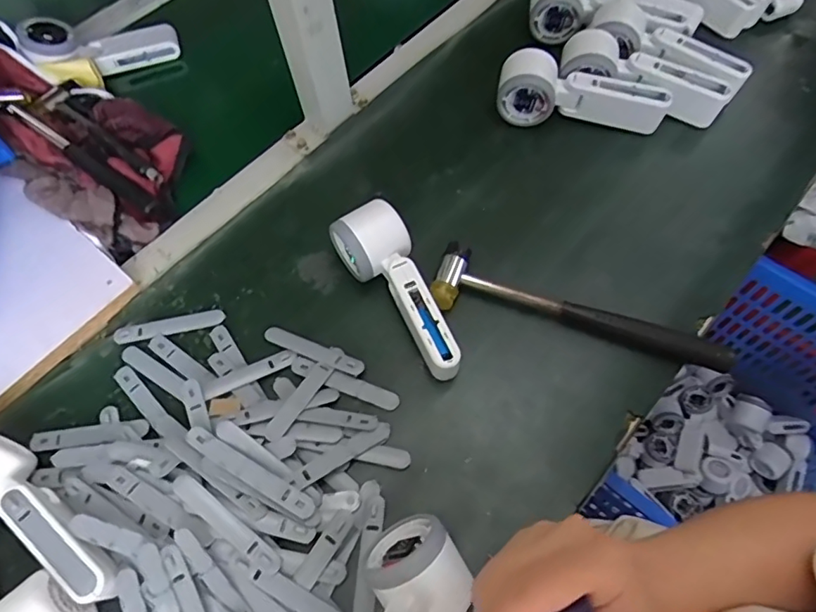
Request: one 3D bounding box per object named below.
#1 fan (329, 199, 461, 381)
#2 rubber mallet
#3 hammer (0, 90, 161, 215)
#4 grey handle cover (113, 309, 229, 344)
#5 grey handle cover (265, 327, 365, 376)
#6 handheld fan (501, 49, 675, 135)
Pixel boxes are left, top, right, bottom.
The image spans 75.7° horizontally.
[{"bbox_3d":[-0.011,-0.009,0.446,0.058,0.058,0.156,-21,66,-9],"label":"fan"},{"bbox_3d":[0.144,0.004,0.447,0.244,0.028,0.052,15,66,8],"label":"rubber mallet"},{"bbox_3d":[-0.348,-0.156,0.526,0.245,0.018,0.049,37,71,16],"label":"hammer"},{"bbox_3d":[-0.212,0.018,0.468,0.094,0.005,0.017,-12,65,-5],"label":"grey handle cover"},{"bbox_3d":[-0.080,0.037,0.443,0.092,0.007,0.015,20,55,18],"label":"grey handle cover"},{"bbox_3d":[0.174,-0.213,0.525,0.168,0.052,0.048,6,65,3],"label":"handheld fan"}]

